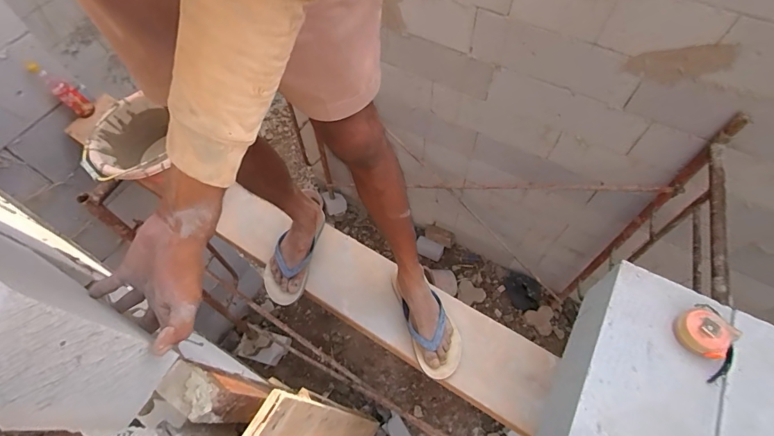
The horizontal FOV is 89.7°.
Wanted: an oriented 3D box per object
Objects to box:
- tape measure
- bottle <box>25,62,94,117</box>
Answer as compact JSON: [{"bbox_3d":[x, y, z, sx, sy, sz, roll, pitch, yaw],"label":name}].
[{"bbox_3d":[0.547,0.198,0.675,0.076,0.036,0.078,-1,62,2],"label":"tape measure"},{"bbox_3d":[-1.034,-0.411,1.233,0.056,0.192,0.061,12,60,38],"label":"bottle"}]

